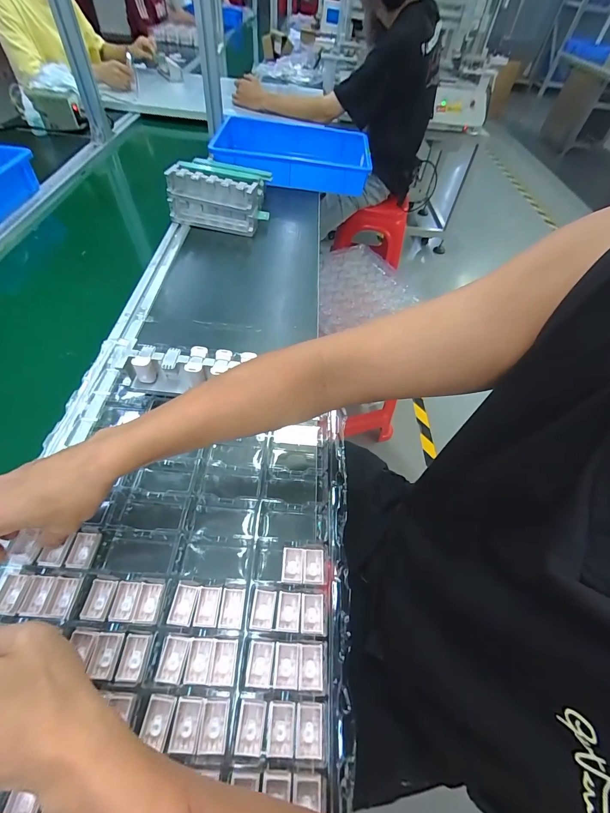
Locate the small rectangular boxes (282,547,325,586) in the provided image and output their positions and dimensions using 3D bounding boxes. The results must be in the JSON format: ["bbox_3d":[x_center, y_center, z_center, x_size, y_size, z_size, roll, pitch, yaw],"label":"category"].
[{"bbox_3d":[-0.002,0.170,0.356,0.044,0.006,0.034,4,54,-2],"label":"small rectangular boxes"}]

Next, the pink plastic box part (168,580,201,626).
[{"bbox_3d":[-0.118,0.191,0.325,0.021,0.011,0.036,9,54,2],"label":"pink plastic box part"}]

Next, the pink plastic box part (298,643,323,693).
[{"bbox_3d":[0.006,0.239,0.307,0.022,0.011,0.034,3,54,-2],"label":"pink plastic box part"}]

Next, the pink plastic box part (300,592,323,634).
[{"bbox_3d":[0.008,0.206,0.333,0.022,0.006,0.033,4,54,-2],"label":"pink plastic box part"}]

